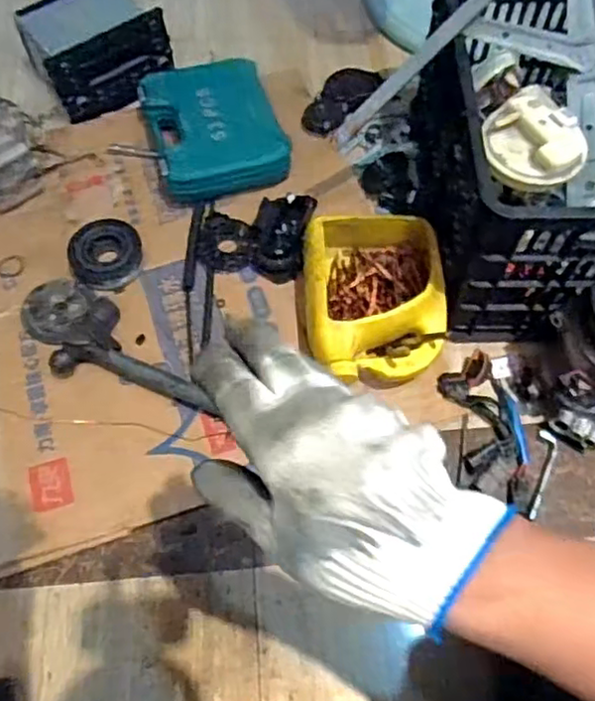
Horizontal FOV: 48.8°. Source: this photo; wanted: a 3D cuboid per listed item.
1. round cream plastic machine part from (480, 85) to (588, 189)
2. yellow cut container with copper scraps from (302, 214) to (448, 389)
[{"bbox_3d":[0.273,-0.240,0.757,0.115,0.035,0.104,44,91,17],"label":"round cream plastic machine part"},{"bbox_3d":[0.102,-0.066,0.883,0.179,0.100,0.220,-3,62,-1],"label":"yellow cut container with copper scraps"}]

